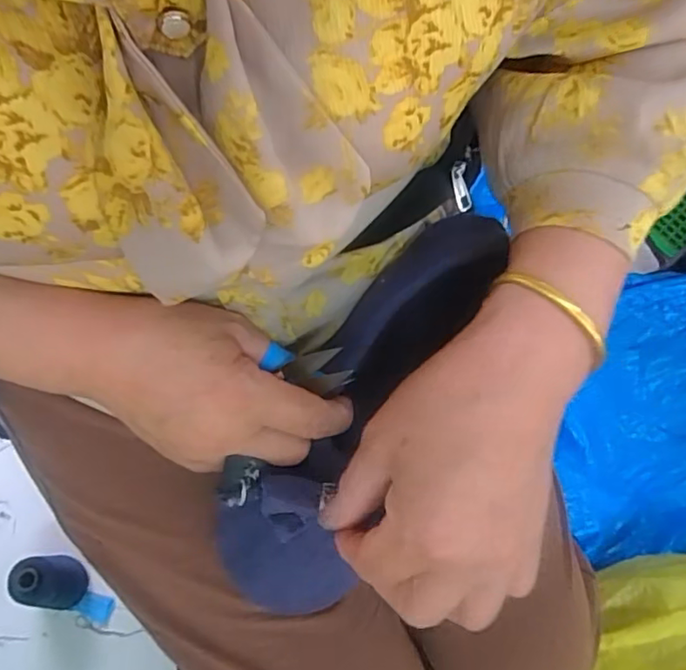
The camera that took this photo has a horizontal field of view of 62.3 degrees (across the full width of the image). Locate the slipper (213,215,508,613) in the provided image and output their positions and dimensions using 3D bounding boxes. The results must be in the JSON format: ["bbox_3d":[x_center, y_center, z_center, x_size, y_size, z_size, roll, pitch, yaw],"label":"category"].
[{"bbox_3d":[0.016,0.034,0.318,0.074,0.073,0.244,31,75,10],"label":"slipper"}]

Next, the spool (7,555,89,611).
[{"bbox_3d":[-0.345,0.294,0.676,0.058,0.108,0.055,1,66,-3],"label":"spool"}]

